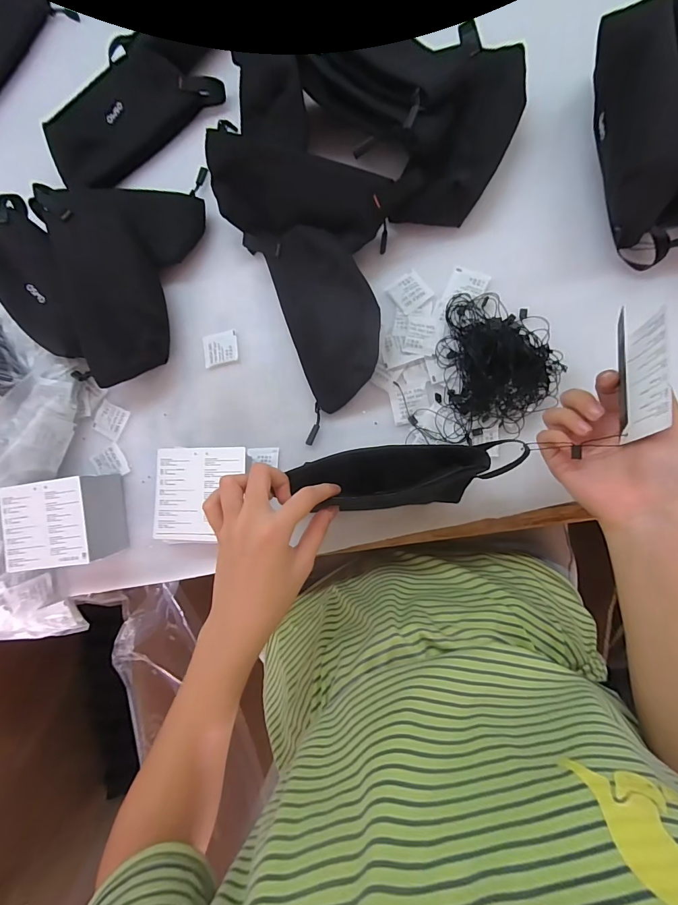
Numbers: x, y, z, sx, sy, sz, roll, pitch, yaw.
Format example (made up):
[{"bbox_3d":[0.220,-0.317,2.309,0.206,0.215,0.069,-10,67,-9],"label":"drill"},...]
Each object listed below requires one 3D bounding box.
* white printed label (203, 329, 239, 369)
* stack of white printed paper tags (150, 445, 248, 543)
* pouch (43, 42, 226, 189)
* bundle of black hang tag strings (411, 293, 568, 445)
[{"bbox_3d":[-0.135,-0.119,0.447,0.040,0.006,0.040,-10,85,8],"label":"white printed label"},{"bbox_3d":[-0.145,0.048,0.422,0.098,0.035,0.104,1,86,9],"label":"stack of white printed paper tags"},{"bbox_3d":[-0.250,-0.402,0.473,0.218,0.043,0.083,-34,82,5],"label":"pouch"},{"bbox_3d":[0.153,-0.080,0.385,0.123,0.036,0.158,16,89,10],"label":"bundle of black hang tag strings"}]

